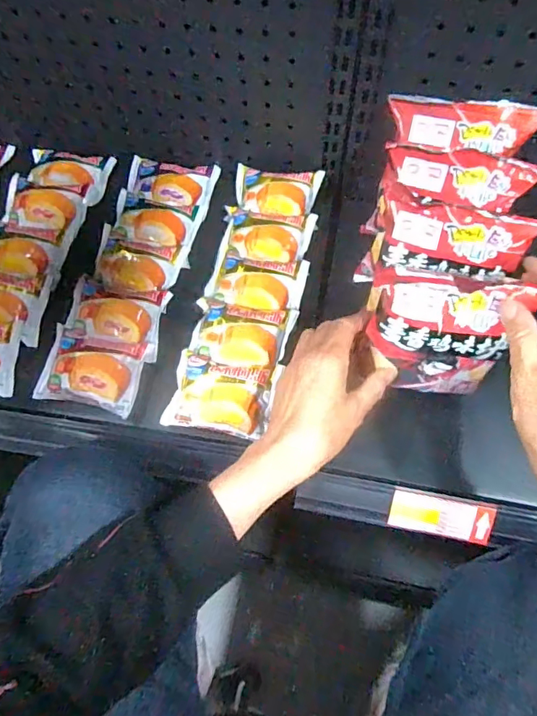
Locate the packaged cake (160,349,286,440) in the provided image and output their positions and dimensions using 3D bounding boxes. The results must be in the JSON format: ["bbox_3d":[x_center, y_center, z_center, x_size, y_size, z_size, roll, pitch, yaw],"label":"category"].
[{"bbox_3d":[-0.045,0.034,0.465,0.100,0.027,0.070,10,66,5],"label":"packaged cake"}]

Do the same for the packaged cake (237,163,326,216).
[{"bbox_3d":[0.009,-0.192,0.568,0.100,0.024,0.072,9,66,4],"label":"packaged cake"}]

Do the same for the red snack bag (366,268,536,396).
[{"bbox_3d":[0.144,-0.017,0.402,0.120,0.119,0.049,3,66,2],"label":"red snack bag"}]

